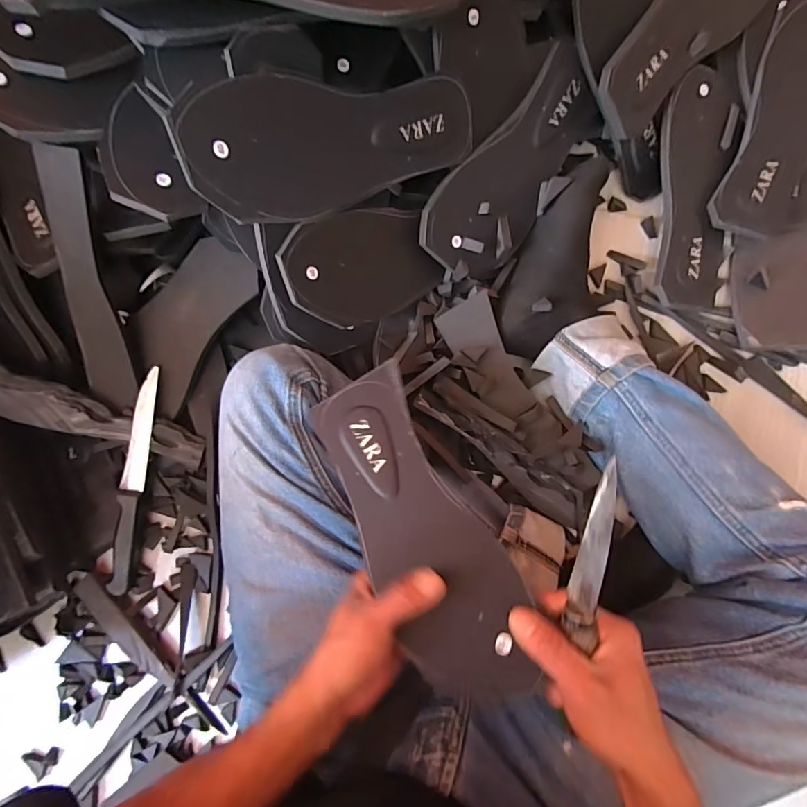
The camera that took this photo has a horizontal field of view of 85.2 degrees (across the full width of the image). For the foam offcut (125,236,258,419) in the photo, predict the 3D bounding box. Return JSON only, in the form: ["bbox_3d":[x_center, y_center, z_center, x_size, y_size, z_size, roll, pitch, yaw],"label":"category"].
[{"bbox_3d":[-0.237,-0.087,0.466,0.095,0.024,0.190,39,102,5],"label":"foam offcut"}]

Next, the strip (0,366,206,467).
[{"bbox_3d":[-0.345,0.010,0.464,0.258,0.028,0.048,22,86,-18],"label":"strip"}]

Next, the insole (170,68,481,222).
[{"bbox_3d":[-0.050,-0.218,0.373,0.253,0.011,0.102,-17,124,-24],"label":"insole"}]

